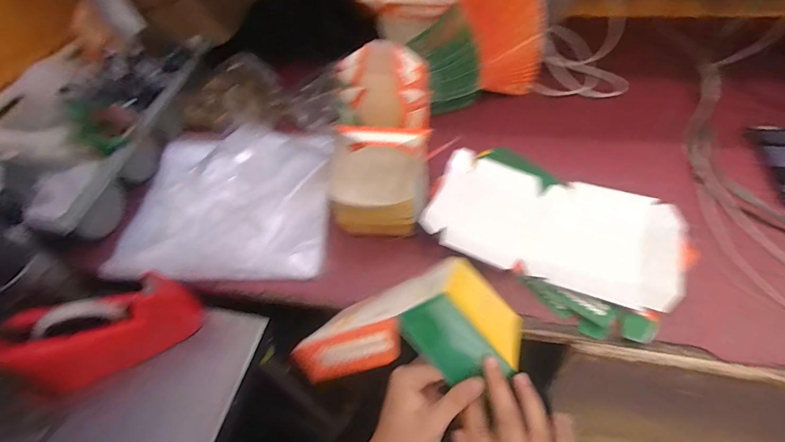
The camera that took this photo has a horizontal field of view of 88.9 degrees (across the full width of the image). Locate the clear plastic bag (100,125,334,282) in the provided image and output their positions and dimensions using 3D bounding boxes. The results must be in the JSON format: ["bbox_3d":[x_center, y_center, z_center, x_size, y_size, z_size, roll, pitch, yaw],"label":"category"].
[{"bbox_3d":[-0.256,-0.039,0.634,0.315,0.037,0.288,-2,52,5],"label":"clear plastic bag"}]

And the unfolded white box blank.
[{"bbox_3d":[0.214,0.004,0.544,0.312,0.036,0.167,19,59,18],"label":"unfolded white box blank"}]

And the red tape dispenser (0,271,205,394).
[{"bbox_3d":[-0.368,0.137,0.520,0.202,0.107,0.072,-23,53,-12],"label":"red tape dispenser"}]

